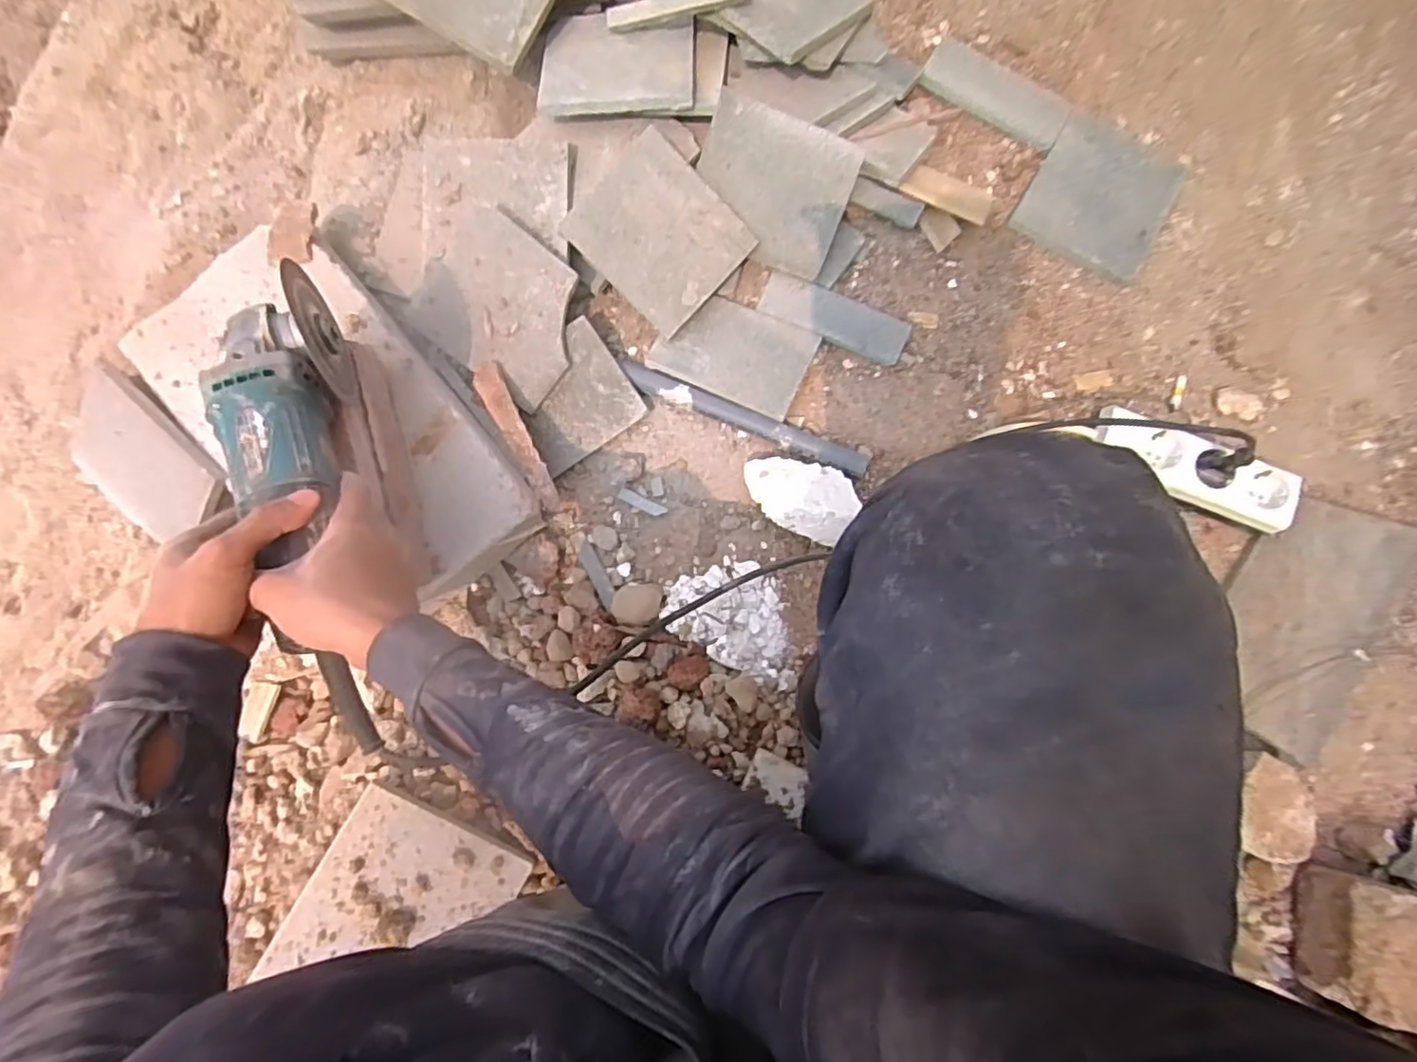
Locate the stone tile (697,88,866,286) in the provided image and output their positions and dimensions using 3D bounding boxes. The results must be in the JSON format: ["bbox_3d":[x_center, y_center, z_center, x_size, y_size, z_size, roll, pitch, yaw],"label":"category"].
[{"bbox_3d":[0.062,-0.337,0.622,0.149,0.010,0.126,21,110,-3],"label":"stone tile"}]

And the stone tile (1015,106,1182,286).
[{"bbox_3d":[0.402,-0.345,0.655,0.130,0.021,0.146,29,82,3],"label":"stone tile"}]

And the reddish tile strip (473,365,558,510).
[{"bbox_3d":[-0.180,-0.089,0.590,0.026,0.017,0.160,-27,83,-4],"label":"reddish tile strip"}]

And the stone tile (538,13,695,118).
[{"bbox_3d":[-0.088,-0.465,0.625,0.147,0.013,0.134,-2,69,2],"label":"stone tile"}]

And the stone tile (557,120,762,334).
[{"bbox_3d":[-0.047,-0.290,0.617,0.145,0.009,0.131,43,91,-9],"label":"stone tile"}]

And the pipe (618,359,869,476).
[{"bbox_3d":[0.034,-0.113,0.631,0.261,0.017,0.022,23,82,3],"label":"pipe"}]

